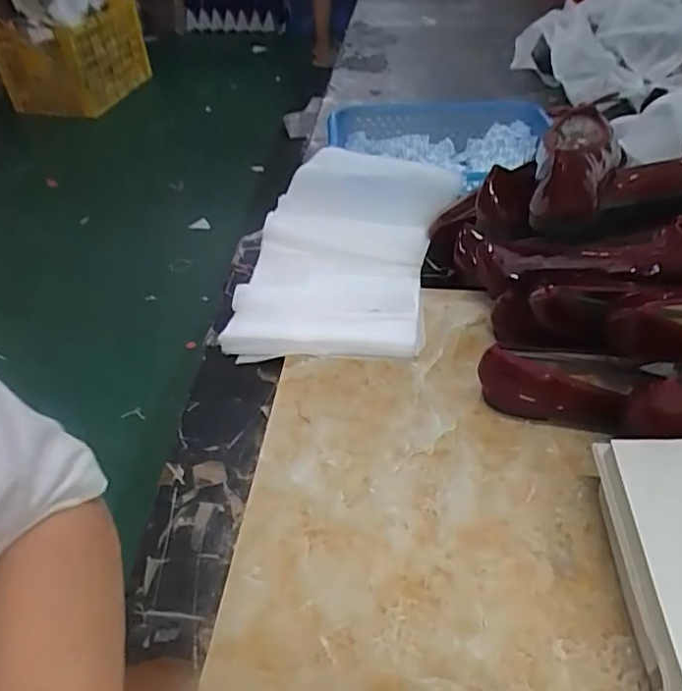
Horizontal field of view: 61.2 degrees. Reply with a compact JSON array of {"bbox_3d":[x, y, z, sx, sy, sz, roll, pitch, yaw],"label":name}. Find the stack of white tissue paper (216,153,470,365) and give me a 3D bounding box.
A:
[{"bbox_3d":[-0.005,-0.107,0.657,0.221,0.106,0.310,13,46,16],"label":"stack of white tissue paper"}]

